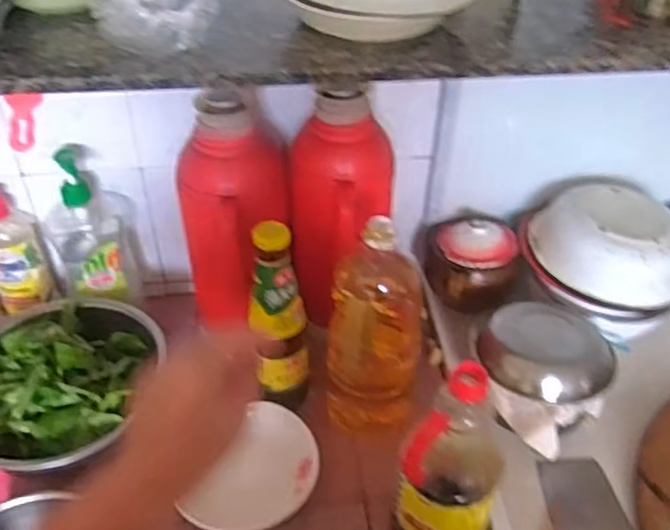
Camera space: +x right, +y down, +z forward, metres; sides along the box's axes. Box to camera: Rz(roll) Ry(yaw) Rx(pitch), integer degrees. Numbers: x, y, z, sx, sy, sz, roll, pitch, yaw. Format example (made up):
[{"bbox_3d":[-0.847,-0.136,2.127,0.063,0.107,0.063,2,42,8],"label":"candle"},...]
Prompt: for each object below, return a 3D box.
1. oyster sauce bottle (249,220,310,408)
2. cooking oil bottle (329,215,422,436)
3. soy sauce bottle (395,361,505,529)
[{"bbox_3d":[-0.065,0.070,0.775,0.066,0.257,0.052,-5,42,-7],"label":"oyster sauce bottle"},{"bbox_3d":[0.045,0.074,0.765,0.106,0.283,0.079,2,42,1],"label":"cooking oil bottle"},{"bbox_3d":[0.114,0.196,0.640,0.077,0.222,0.077,33,50,30],"label":"soy sauce bottle"}]

